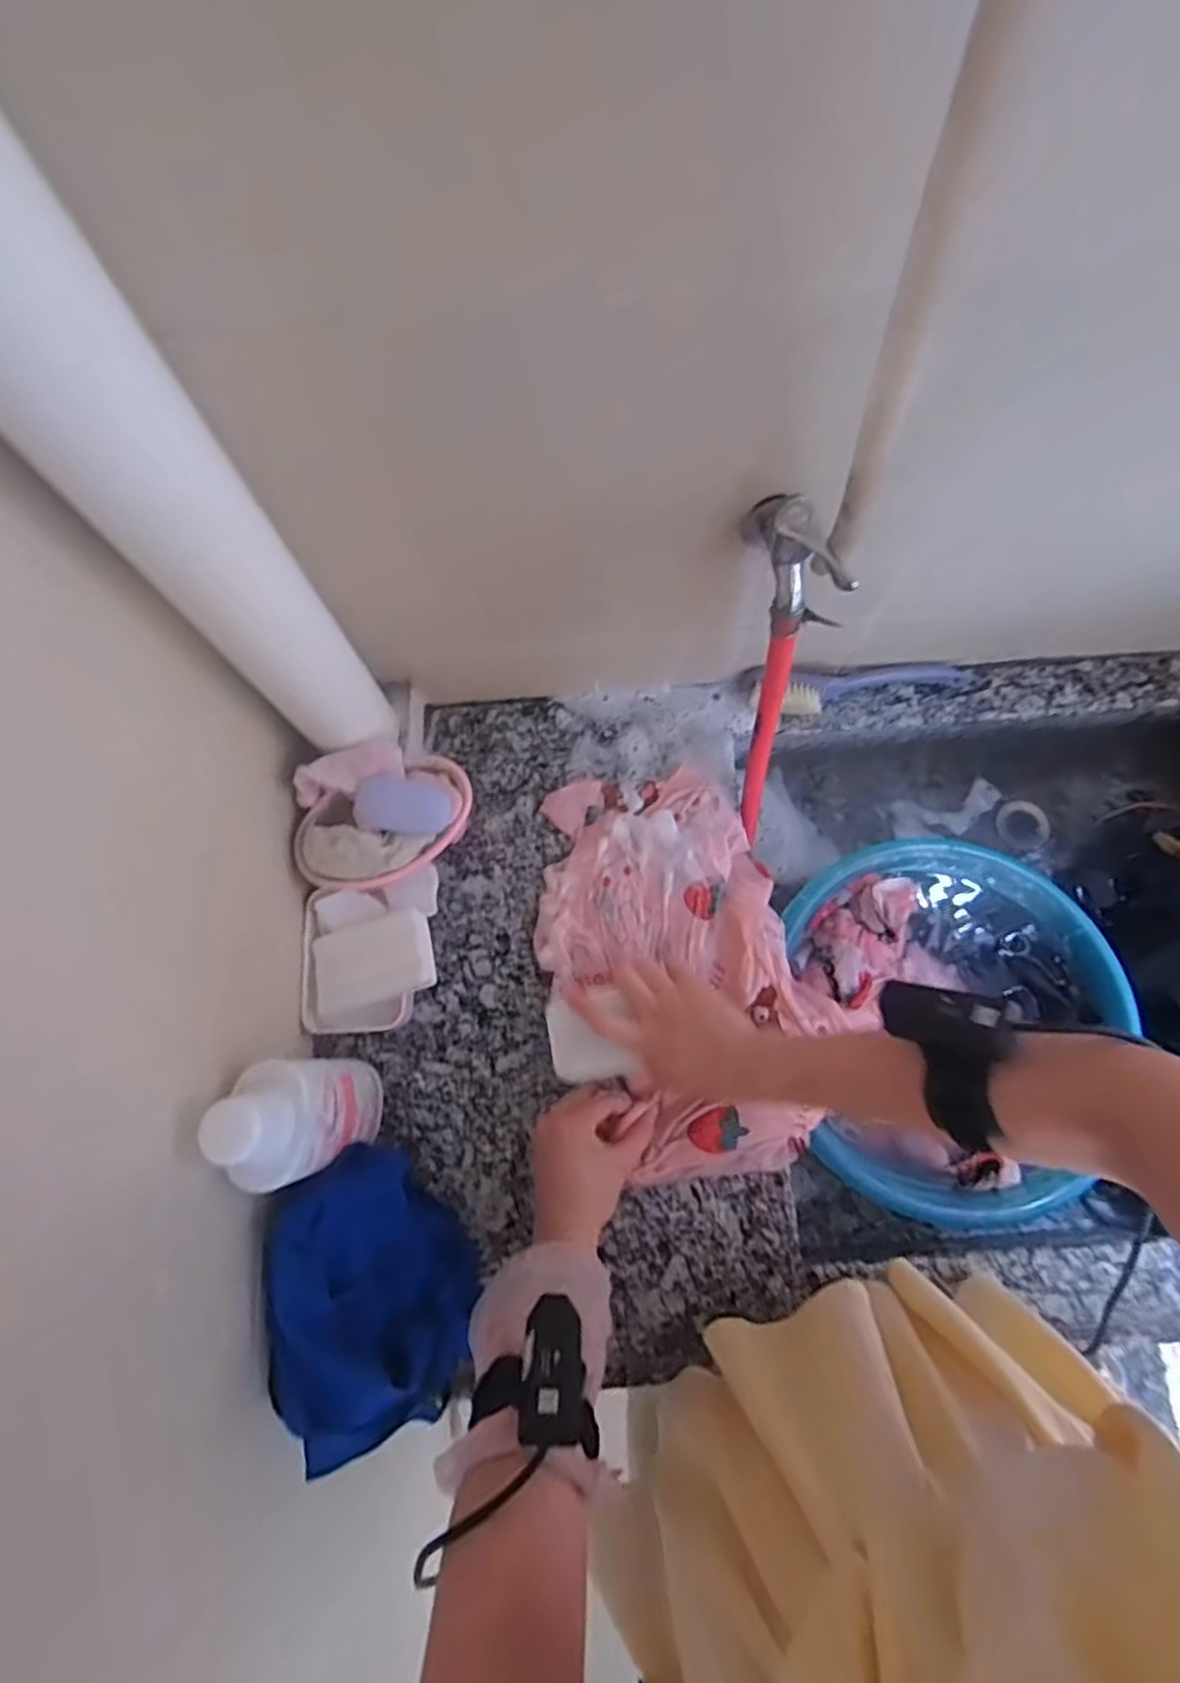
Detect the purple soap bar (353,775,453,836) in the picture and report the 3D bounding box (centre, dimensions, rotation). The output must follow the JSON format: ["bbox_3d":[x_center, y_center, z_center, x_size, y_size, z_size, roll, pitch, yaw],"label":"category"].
[{"bbox_3d":[-0.157,-0.029,0.606,0.078,0.018,0.044,7,76,3],"label":"purple soap bar"}]

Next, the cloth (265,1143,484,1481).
[{"bbox_3d":[-0.156,0.325,0.524,0.129,0.129,0.185,9,76,4],"label":"cloth"}]

